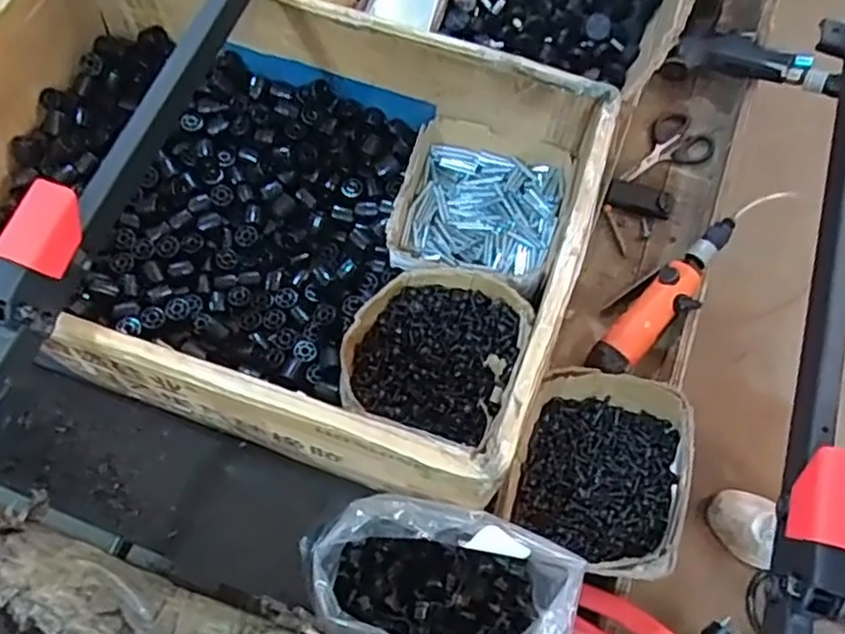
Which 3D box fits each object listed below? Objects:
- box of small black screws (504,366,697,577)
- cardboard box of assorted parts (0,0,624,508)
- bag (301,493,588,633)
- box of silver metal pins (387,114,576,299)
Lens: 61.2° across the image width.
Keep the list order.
[{"bbox_3d":[0.144,0.126,0.594,0.130,0.072,0.160,13,67,4],"label":"box of small black screws"},{"bbox_3d":[-0.142,-0.091,0.629,0.532,0.192,0.355,21,68,8],"label":"cardboard box of assorted parts"},{"bbox_3d":[0.010,0.203,0.530,0.200,0.104,0.123,19,67,7],"label":"bag"},{"bbox_3d":[0.053,-0.095,0.677,0.144,0.076,0.151,17,67,6],"label":"box of silver metal pins"}]

